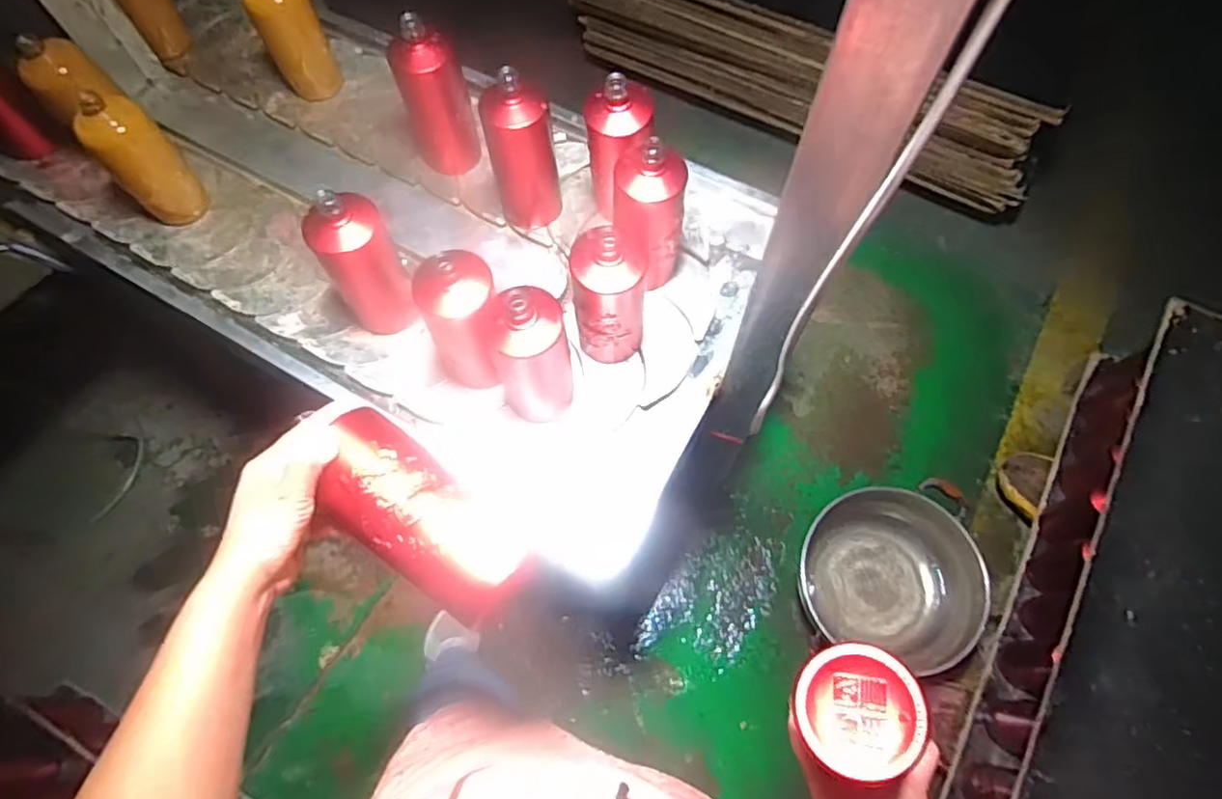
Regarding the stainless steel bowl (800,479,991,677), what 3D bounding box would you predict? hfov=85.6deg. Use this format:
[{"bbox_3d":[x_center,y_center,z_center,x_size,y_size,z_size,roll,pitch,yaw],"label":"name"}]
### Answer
[{"bbox_3d":[0.535,0.348,1.281,0.325,0.135,0.325,-1,69,2],"label":"stainless steel bowl"}]

